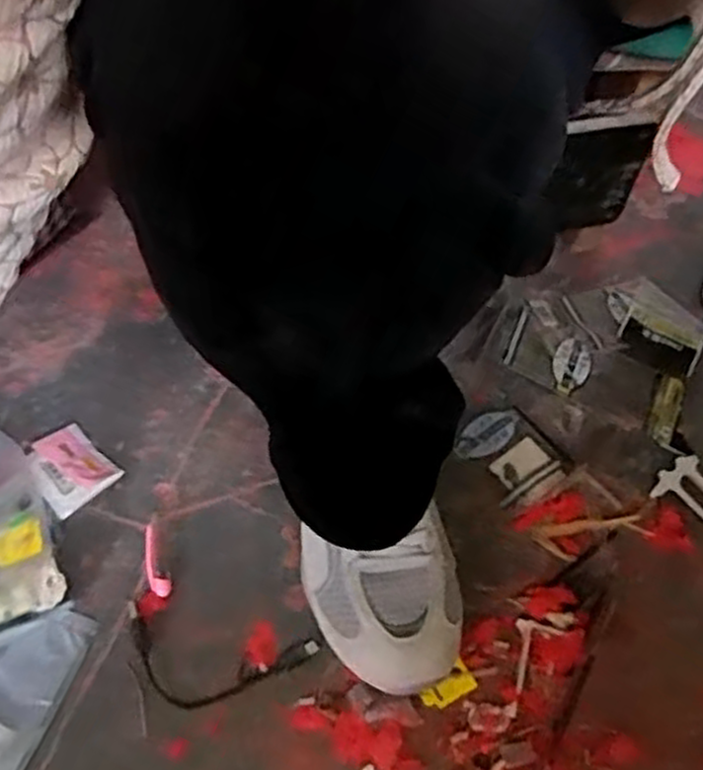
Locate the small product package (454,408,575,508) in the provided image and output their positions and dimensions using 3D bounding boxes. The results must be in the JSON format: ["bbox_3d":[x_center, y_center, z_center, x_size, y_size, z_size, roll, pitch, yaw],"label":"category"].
[{"bbox_3d":[0.124,0.053,0.582,0.063,0.014,0.076,-28,65,-18],"label":"small product package"}]

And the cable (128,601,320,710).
[{"bbox_3d":[-0.090,0.185,0.495,0.127,0.011,0.055,9,60,3],"label":"cable"}]

